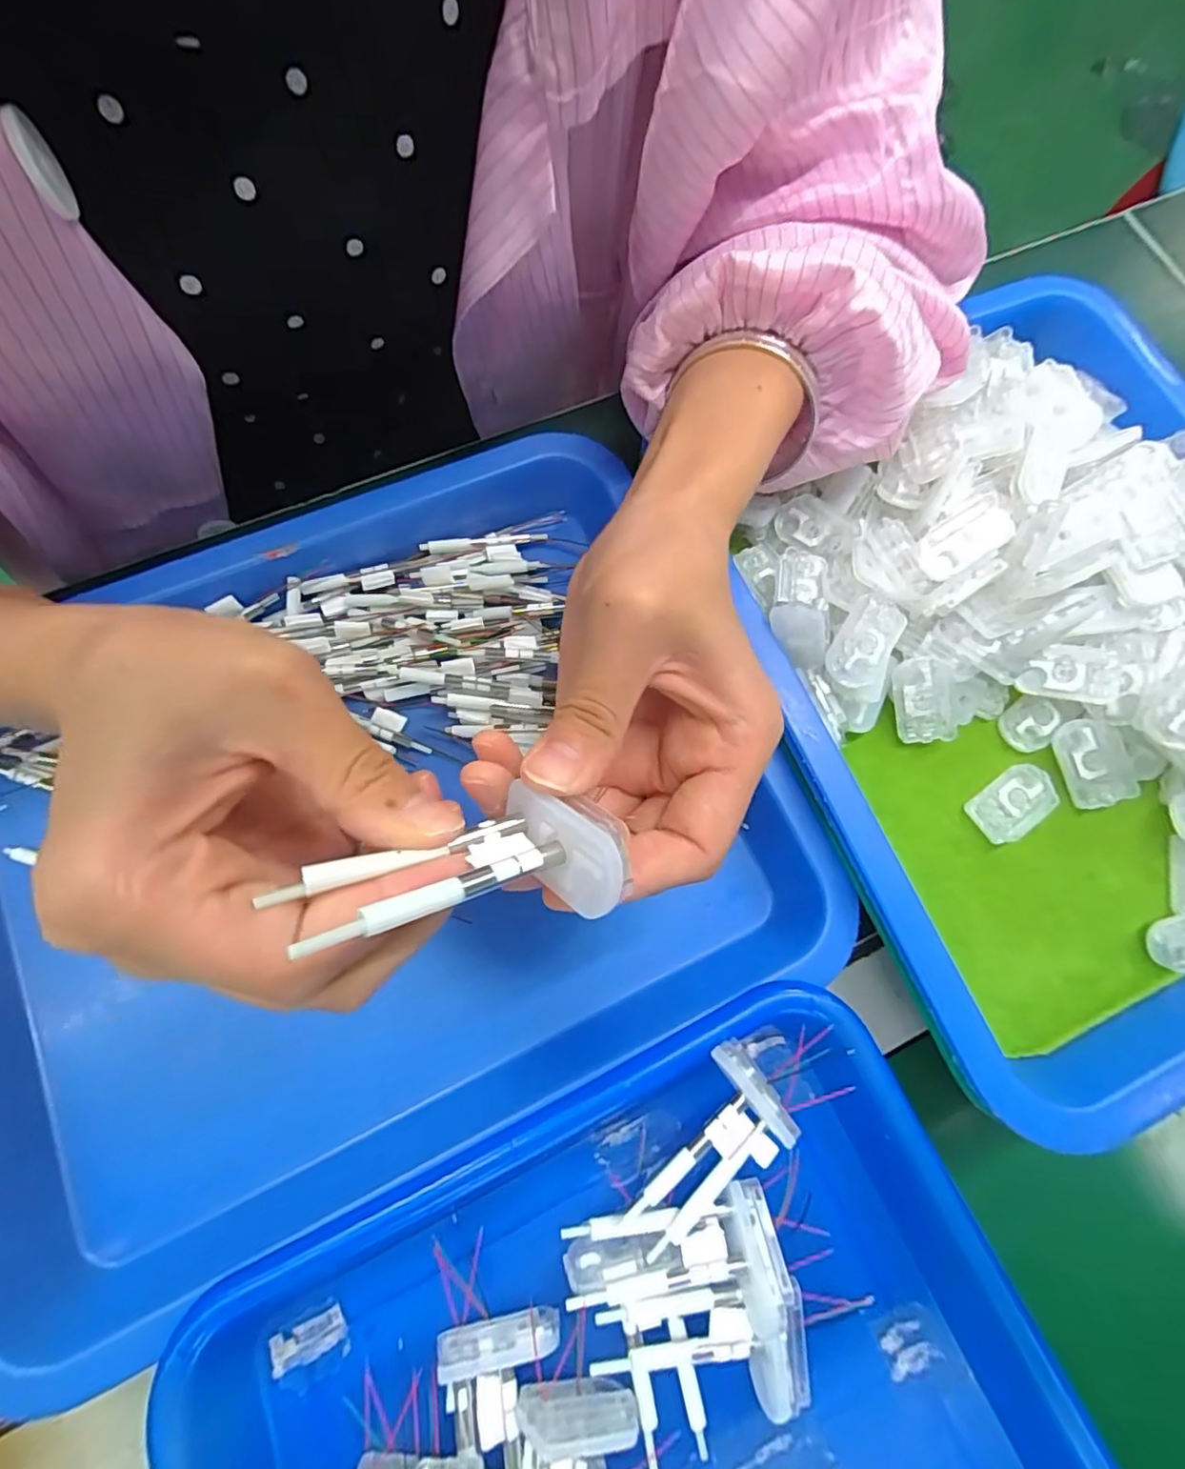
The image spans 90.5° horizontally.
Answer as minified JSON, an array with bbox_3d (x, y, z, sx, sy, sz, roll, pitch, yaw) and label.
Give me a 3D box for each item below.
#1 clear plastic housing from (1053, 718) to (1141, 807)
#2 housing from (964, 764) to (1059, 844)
[{"bbox_3d":[0.214,0.011,0.249,0.024,0.012,0.036,-12,75,-5],"label":"clear plastic housing"},{"bbox_3d":[0.179,0.029,0.250,0.037,0.008,0.022,-33,78,-10],"label":"housing"}]

